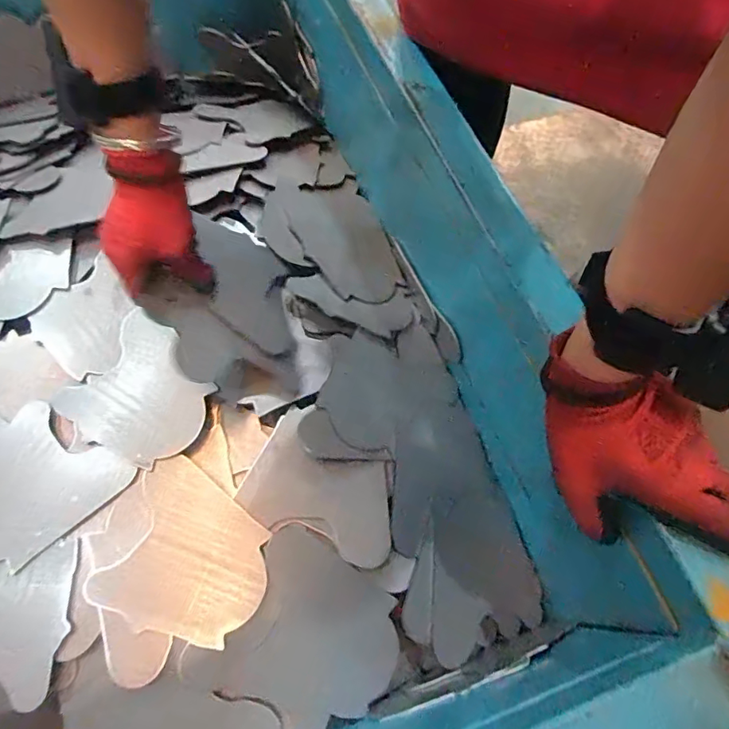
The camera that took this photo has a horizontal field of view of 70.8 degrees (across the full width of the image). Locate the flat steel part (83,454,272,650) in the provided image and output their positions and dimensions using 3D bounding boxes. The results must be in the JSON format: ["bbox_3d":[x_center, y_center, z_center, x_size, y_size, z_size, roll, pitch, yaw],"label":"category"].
[{"bbox_3d":[-0.143,0.155,0.428,0.126,0.005,0.123,20,62,1],"label":"flat steel part"}]

